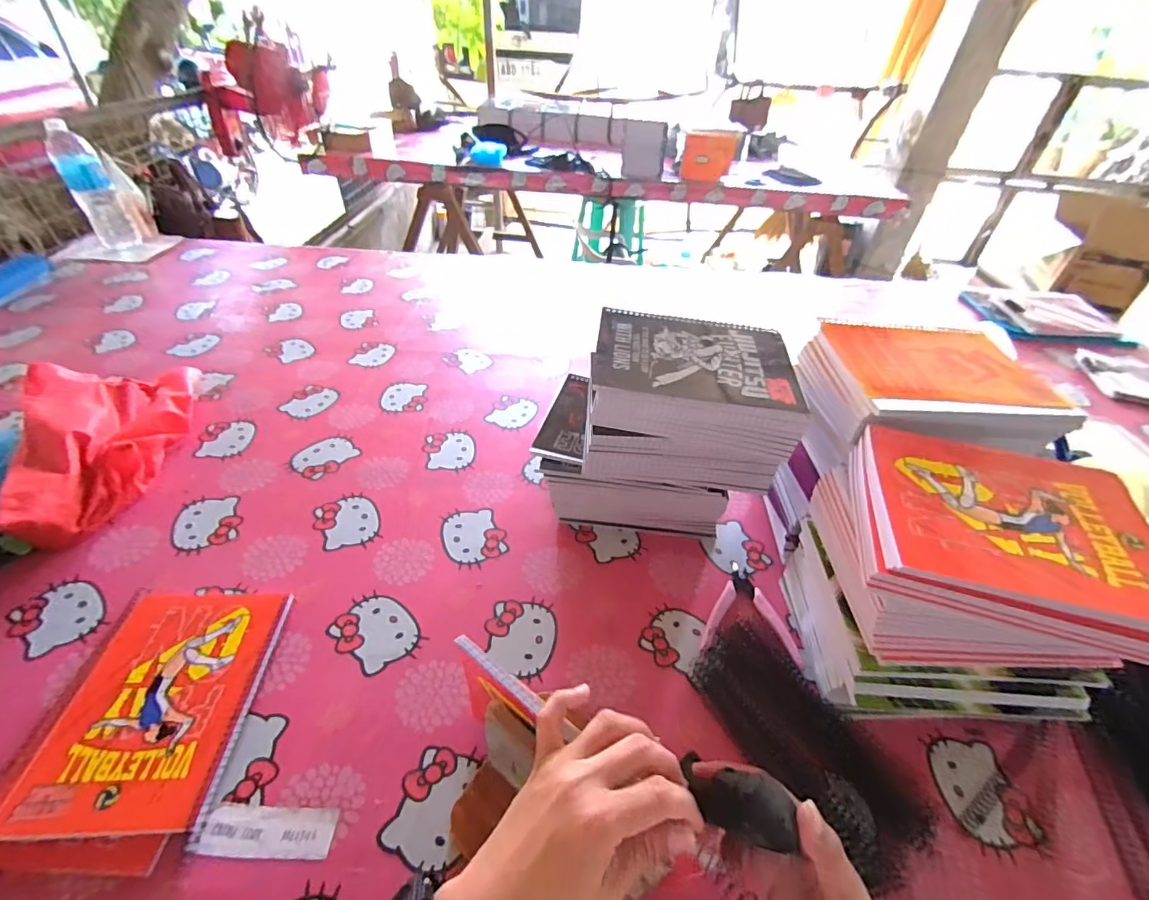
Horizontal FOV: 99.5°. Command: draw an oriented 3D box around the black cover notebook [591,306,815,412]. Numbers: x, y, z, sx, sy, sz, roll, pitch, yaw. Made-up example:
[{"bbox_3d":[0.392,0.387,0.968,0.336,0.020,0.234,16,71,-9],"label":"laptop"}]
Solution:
[{"bbox_3d":[0.124,-0.098,0.496,0.200,0.012,0.140,8,42,4],"label":"black cover notebook"}]

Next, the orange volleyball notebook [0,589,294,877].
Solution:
[{"bbox_3d":[-0.372,0.227,0.429,0.166,0.015,0.217,1,44,-5],"label":"orange volleyball notebook"}]

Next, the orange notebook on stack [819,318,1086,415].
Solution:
[{"bbox_3d":[0.370,-0.091,0.503,0.194,0.010,0.155,2,42,-2],"label":"orange notebook on stack"}]

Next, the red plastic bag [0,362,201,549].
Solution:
[{"bbox_3d":[-0.607,-0.028,0.646,0.183,0.071,0.332,-24,51,-27],"label":"red plastic bag"}]

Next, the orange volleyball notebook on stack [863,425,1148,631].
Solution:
[{"bbox_3d":[0.339,0.051,0.376,0.196,0.017,0.150,12,47,9],"label":"orange volleyball notebook on stack"}]

